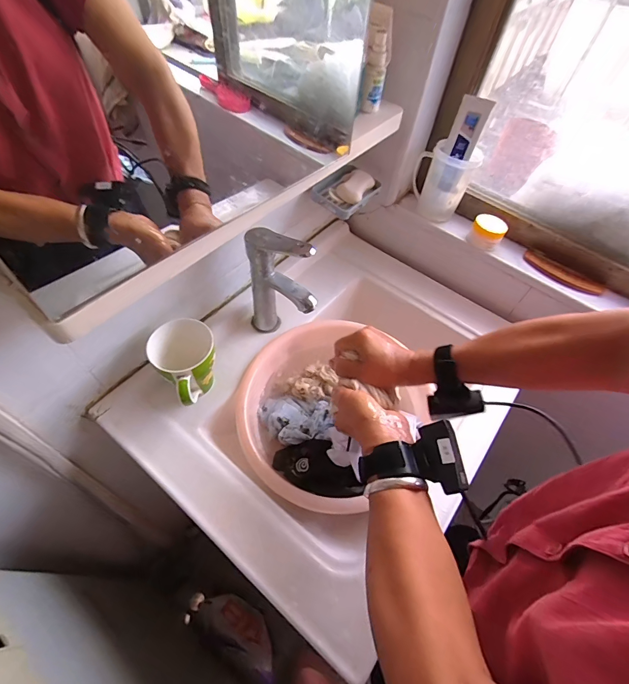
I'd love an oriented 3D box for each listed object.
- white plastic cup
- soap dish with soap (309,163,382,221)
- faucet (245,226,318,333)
[{"bbox_3d":[0.239,-0.306,0.684,0.104,0.115,0.077,19,56,8],"label":"white plastic cup"},{"bbox_3d":[0.056,-0.286,0.676,0.103,0.029,0.129,37,60,19],"label":"soap dish with soap"},{"bbox_3d":[-0.049,-0.079,0.577,0.119,0.189,0.044,27,58,13],"label":"faucet"}]

